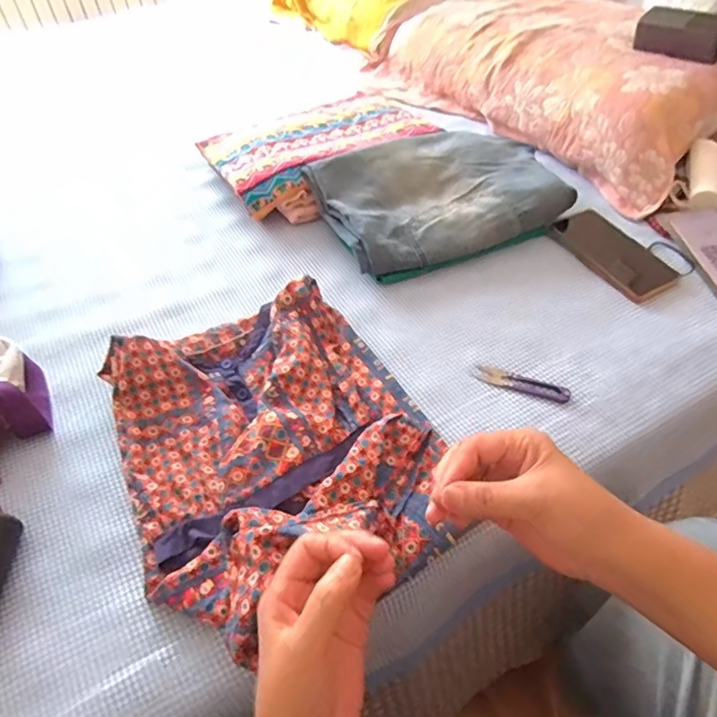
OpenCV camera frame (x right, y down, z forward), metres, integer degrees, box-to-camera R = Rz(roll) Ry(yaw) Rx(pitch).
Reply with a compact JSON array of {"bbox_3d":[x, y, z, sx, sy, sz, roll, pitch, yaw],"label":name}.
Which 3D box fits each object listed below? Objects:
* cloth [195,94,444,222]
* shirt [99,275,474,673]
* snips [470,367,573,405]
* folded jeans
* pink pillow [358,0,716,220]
[{"bbox_3d":[-0.061,-0.350,0.869,0.344,0.041,0.230,-23,51,-17],"label":"cloth"},{"bbox_3d":[-0.078,0.067,0.511,0.279,0.065,0.346,-22,50,-16],"label":"shirt"},{"bbox_3d":[0.179,0.026,0.589,0.100,0.004,0.027,16,51,17],"label":"snips"},{"bbox_3d":[0.116,-0.235,0.763,0.320,0.061,0.231,-20,50,-14],"label":"folded jeans"},{"bbox_3d":[0.350,-0.531,0.980,0.359,0.146,0.673,-30,53,-22],"label":"pink pillow"}]

